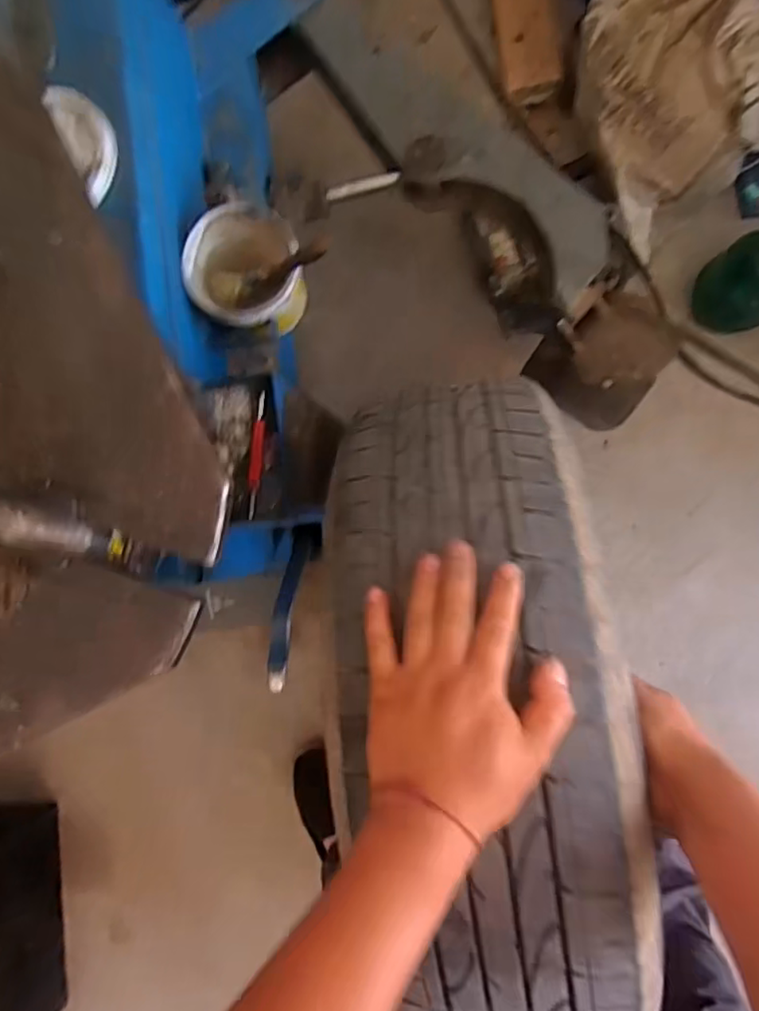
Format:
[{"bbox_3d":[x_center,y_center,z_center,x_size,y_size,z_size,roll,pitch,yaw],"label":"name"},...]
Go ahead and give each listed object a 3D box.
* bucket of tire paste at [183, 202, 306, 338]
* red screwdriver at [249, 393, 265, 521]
[{"bbox_3d":[-0.151,-0.267,0.708,0.123,0.090,0.124,0,88,8],"label":"bucket of tire paste"},{"bbox_3d":[-0.127,-0.051,0.633,0.013,0.008,0.126,6,89,8],"label":"red screwdriver"}]

